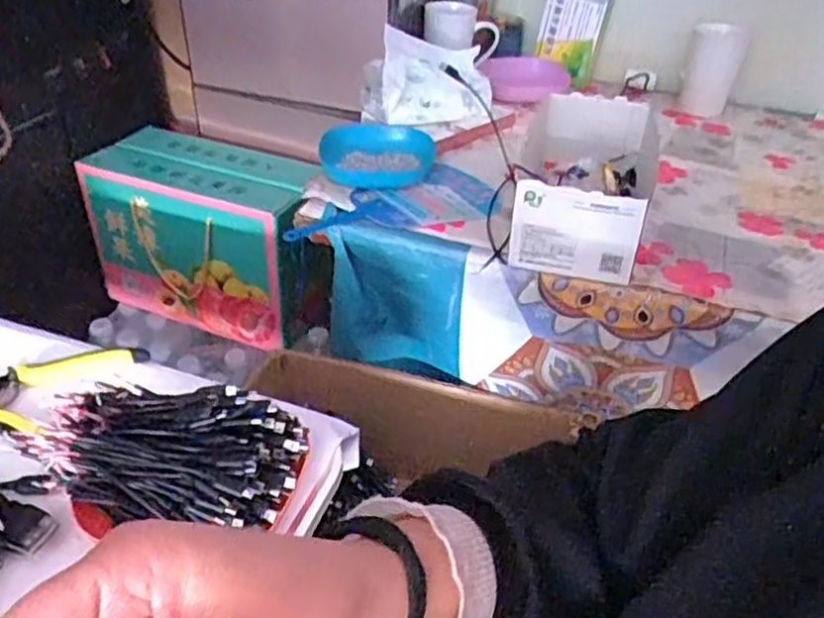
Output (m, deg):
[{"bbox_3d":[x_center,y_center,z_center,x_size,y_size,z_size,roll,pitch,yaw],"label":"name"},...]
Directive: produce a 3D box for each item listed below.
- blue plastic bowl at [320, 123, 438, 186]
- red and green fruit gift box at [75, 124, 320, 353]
[{"bbox_3d":[-0.046,-0.186,0.865,0.146,0.034,0.127,9,37,5],"label":"blue plastic bowl"},{"bbox_3d":[-0.303,-0.114,1.077,0.331,0.237,0.155,16,38,14],"label":"red and green fruit gift box"}]

